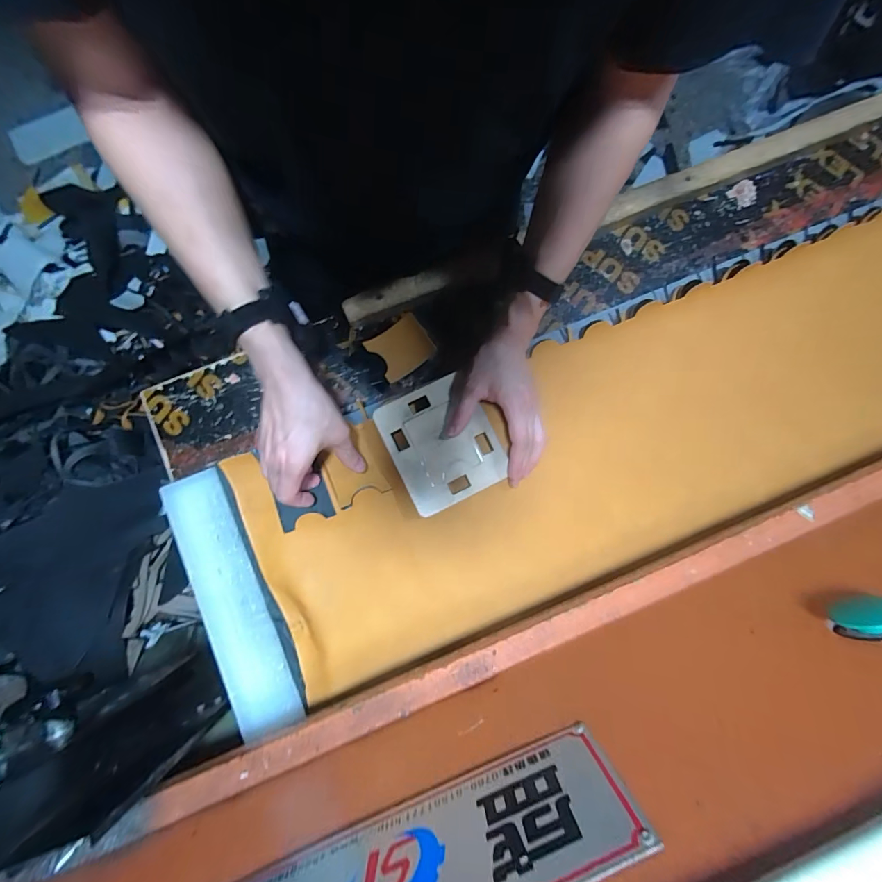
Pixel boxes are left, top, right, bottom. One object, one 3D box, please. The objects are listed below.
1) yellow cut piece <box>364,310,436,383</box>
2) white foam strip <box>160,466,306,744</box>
[{"bbox_3d":[-0.054,-0.128,0.554,0.079,0.007,0.071,-35,83,-7],"label":"yellow cut piece"},{"bbox_3d":[-0.257,0.190,0.493,0.079,0.025,0.314,-24,79,-3],"label":"white foam strip"}]

